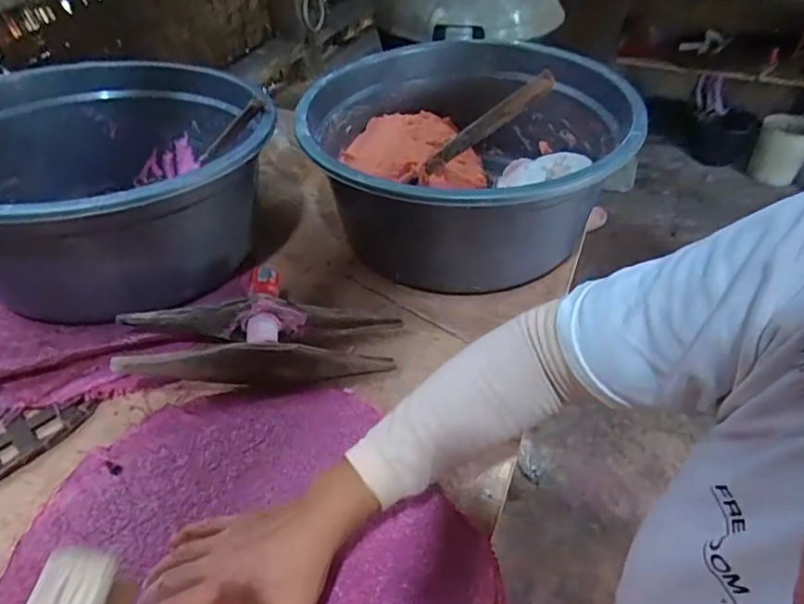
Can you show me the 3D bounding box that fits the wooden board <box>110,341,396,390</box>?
[{"bbox_3d":[-0.138,0.063,0.524,0.261,0.047,0.022,3,43,-16],"label":"wooden board"}]

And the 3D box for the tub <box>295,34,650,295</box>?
[{"bbox_3d":[0.075,-0.183,0.692,0.376,0.193,0.388,-1,45,1],"label":"tub"}]

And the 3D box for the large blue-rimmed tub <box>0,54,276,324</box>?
[{"bbox_3d":[-0.354,-0.151,0.640,0.377,0.176,0.376,-1,45,1],"label":"large blue-rimmed tub"}]

